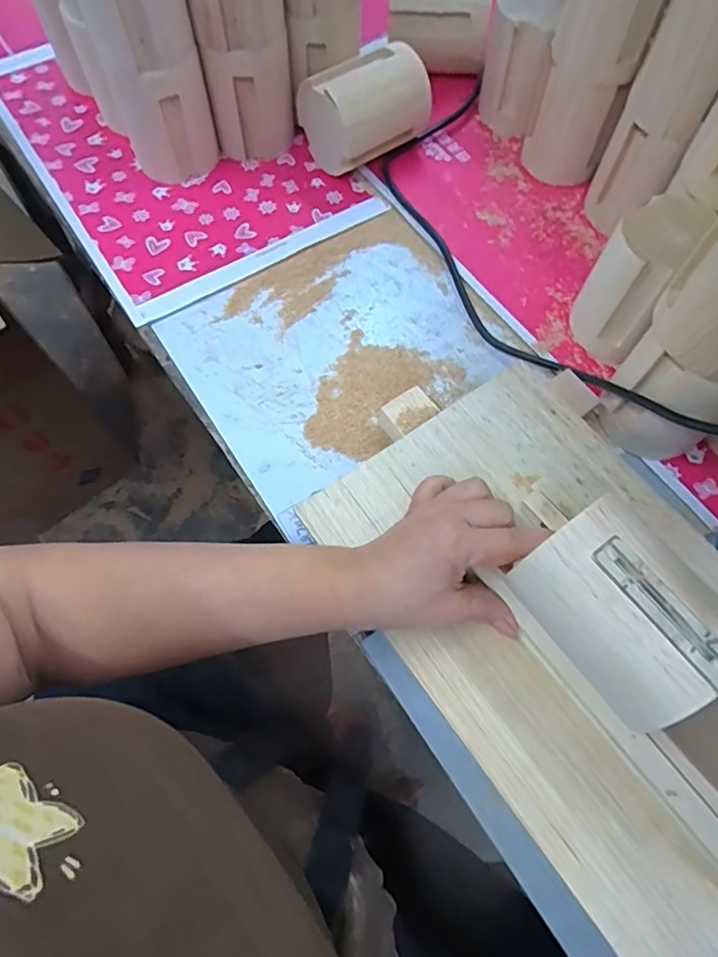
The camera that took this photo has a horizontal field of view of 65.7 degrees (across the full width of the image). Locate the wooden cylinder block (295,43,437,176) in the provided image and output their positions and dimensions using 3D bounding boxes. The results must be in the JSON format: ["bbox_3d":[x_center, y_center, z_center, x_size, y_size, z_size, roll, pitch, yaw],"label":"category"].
[{"bbox_3d":[0.008,-0.341,0.523,0.110,0.078,0.074,-28,70,-13],"label":"wooden cylinder block"}]

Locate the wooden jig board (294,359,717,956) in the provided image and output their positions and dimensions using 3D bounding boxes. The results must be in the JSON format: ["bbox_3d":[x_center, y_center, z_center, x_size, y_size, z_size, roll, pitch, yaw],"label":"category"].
[{"bbox_3d":[0.153,0.105,0.336,0.207,0.019,0.381,-33,71,-14],"label":"wooden jig board"}]

